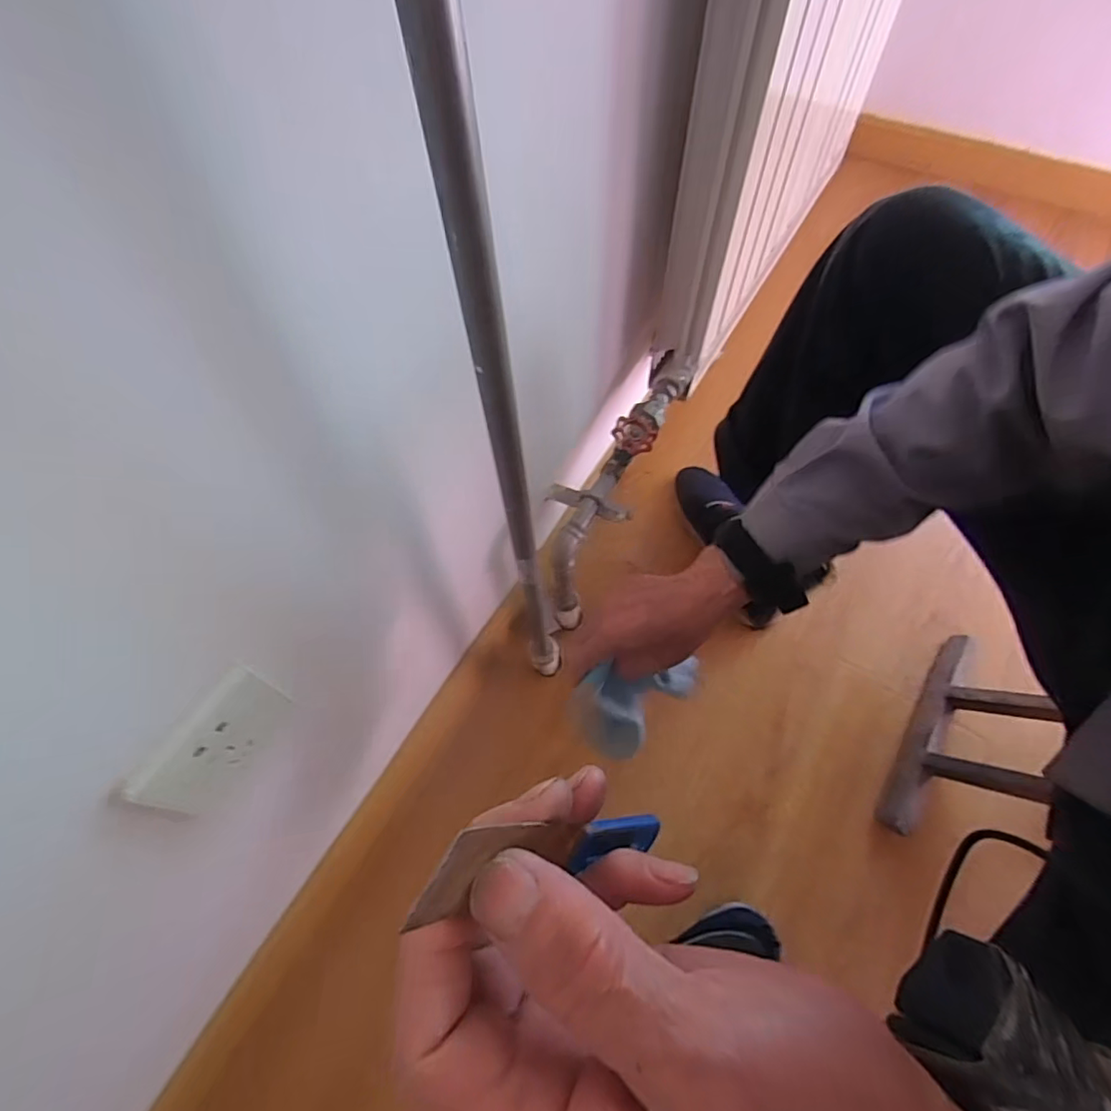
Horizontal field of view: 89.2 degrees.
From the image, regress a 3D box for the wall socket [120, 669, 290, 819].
[{"bbox_3d":[-0.207,0.115,0.347,0.010,0.077,0.084,26,65,15],"label":"wall socket"}]

